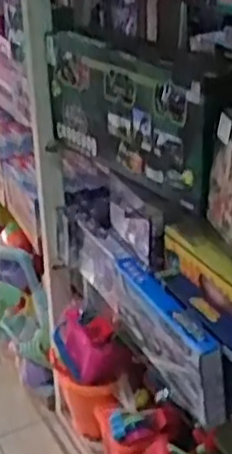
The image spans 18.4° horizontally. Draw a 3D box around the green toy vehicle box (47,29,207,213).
[{"bbox_3d":[0.023,-0.221,1.416,0.056,0.246,0.503,-18,31,-31],"label":"green toy vehicle box"}]

